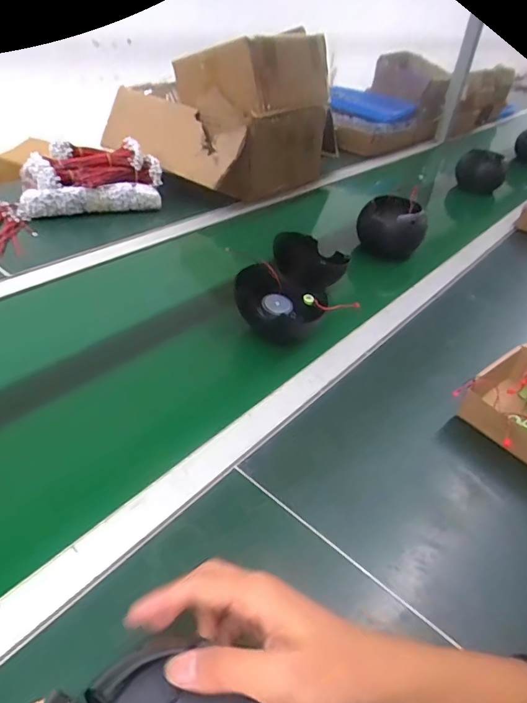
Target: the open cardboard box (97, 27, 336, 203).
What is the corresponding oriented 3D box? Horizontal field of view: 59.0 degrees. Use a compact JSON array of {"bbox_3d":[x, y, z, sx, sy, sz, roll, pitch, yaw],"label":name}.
[{"bbox_3d":[-0.105,-0.582,1.108,0.417,0.288,0.401,34,45,30],"label":"open cardboard box"}]

